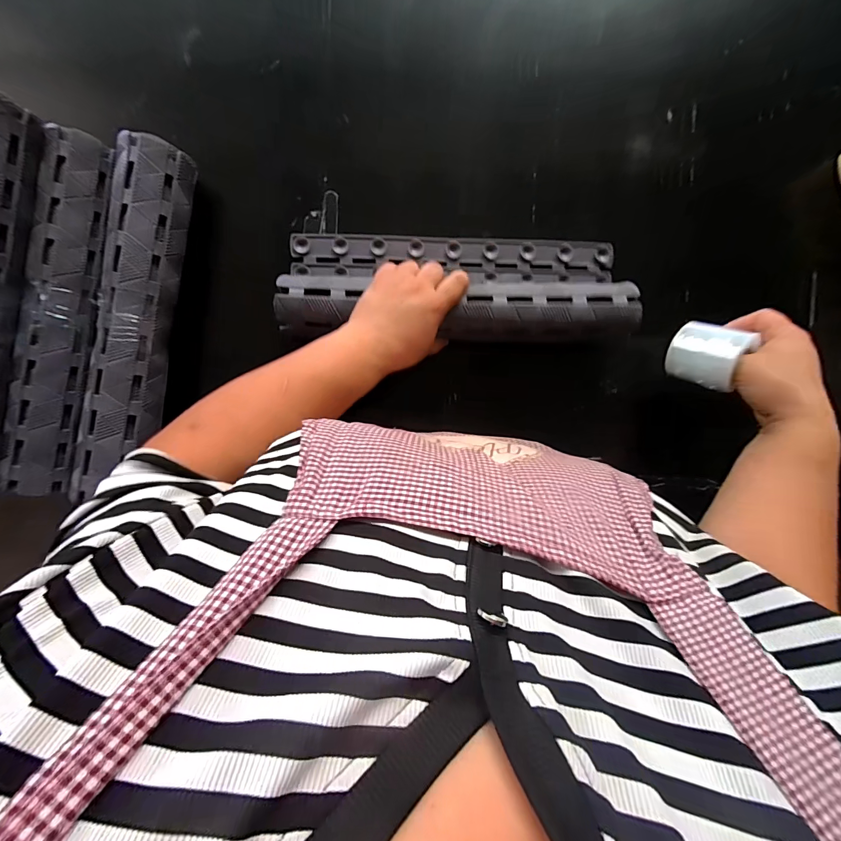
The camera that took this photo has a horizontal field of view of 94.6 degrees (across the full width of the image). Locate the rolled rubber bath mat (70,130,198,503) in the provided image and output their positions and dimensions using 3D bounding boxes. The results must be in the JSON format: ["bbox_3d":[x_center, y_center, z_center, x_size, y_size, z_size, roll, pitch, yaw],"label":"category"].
[{"bbox_3d":[-0.319,-0.114,0.434,0.067,0.047,0.379,10,92,-2],"label":"rolled rubber bath mat"}]

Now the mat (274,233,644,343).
[{"bbox_3d":[0.040,-0.160,0.458,0.398,0.050,0.148,2,55,-1],"label":"mat"}]

